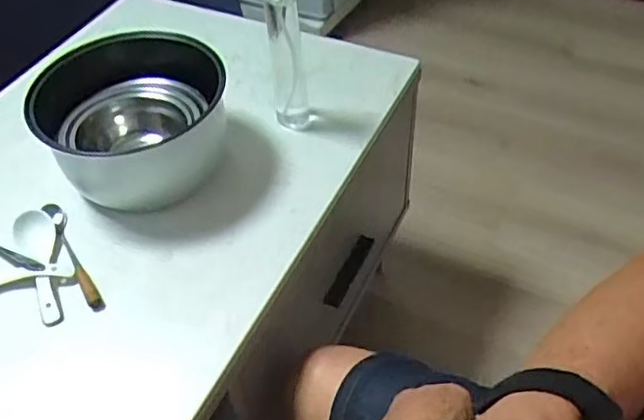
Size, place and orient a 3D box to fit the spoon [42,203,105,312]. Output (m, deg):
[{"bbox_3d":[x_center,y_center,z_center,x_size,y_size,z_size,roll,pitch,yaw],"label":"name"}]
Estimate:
[{"bbox_3d":[-0.250,0.042,0.628,0.017,0.017,0.144,-27,53,-20],"label":"spoon"}]

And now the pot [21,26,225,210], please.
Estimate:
[{"bbox_3d":[-0.198,-0.087,0.667,0.190,0.128,0.162,-13,49,-8],"label":"pot"}]

